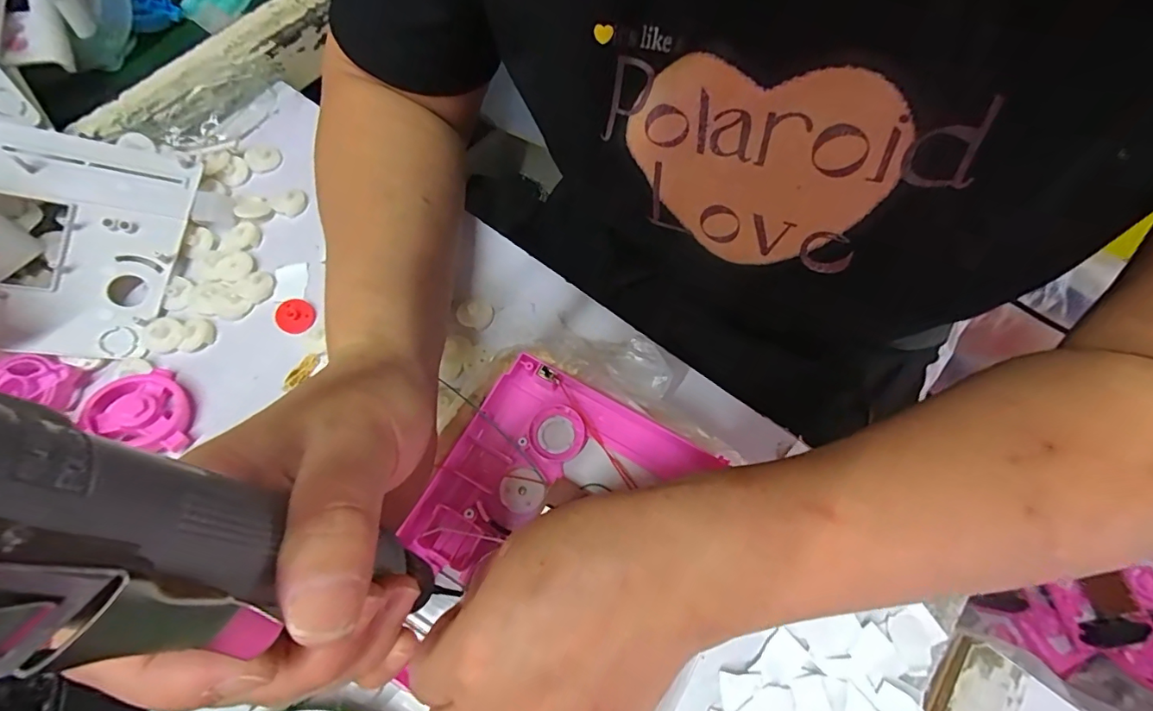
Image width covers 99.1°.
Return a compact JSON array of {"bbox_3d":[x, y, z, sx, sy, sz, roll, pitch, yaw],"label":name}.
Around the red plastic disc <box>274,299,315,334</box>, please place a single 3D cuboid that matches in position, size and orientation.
[{"bbox_3d":[-0.186,-0.026,0.324,0.021,0.008,0.022,1,66,-2],"label":"red plastic disc"}]

